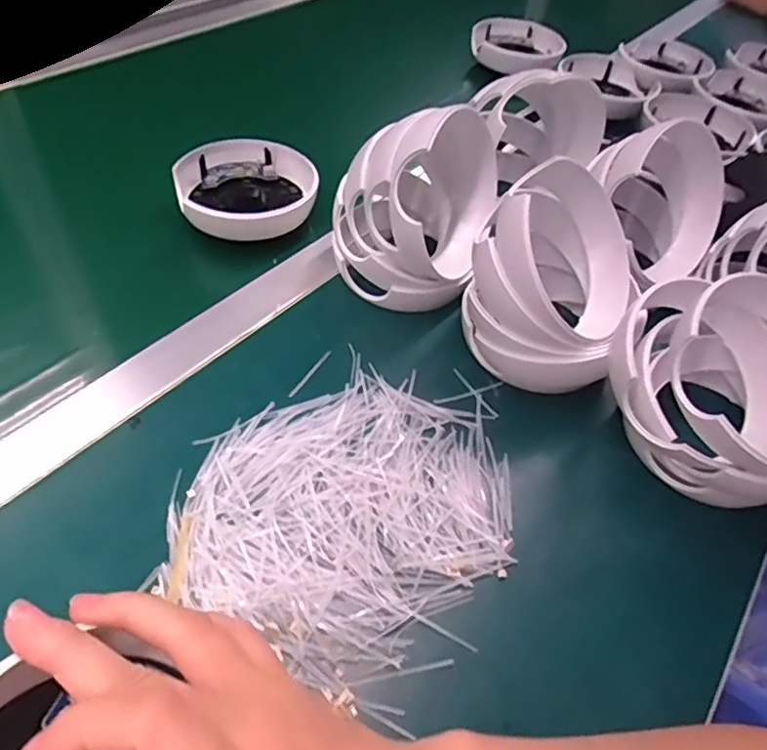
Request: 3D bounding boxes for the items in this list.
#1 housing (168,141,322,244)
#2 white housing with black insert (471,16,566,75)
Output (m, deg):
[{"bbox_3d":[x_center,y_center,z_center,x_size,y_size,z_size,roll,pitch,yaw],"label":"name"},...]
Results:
[{"bbox_3d":[-0.116,-0.156,0.512,0.110,0.049,0.106,-14,46,-17],"label":"housing"},{"bbox_3d":[0.169,-0.417,0.760,0.113,0.034,0.136,14,49,5],"label":"white housing with black insert"}]

